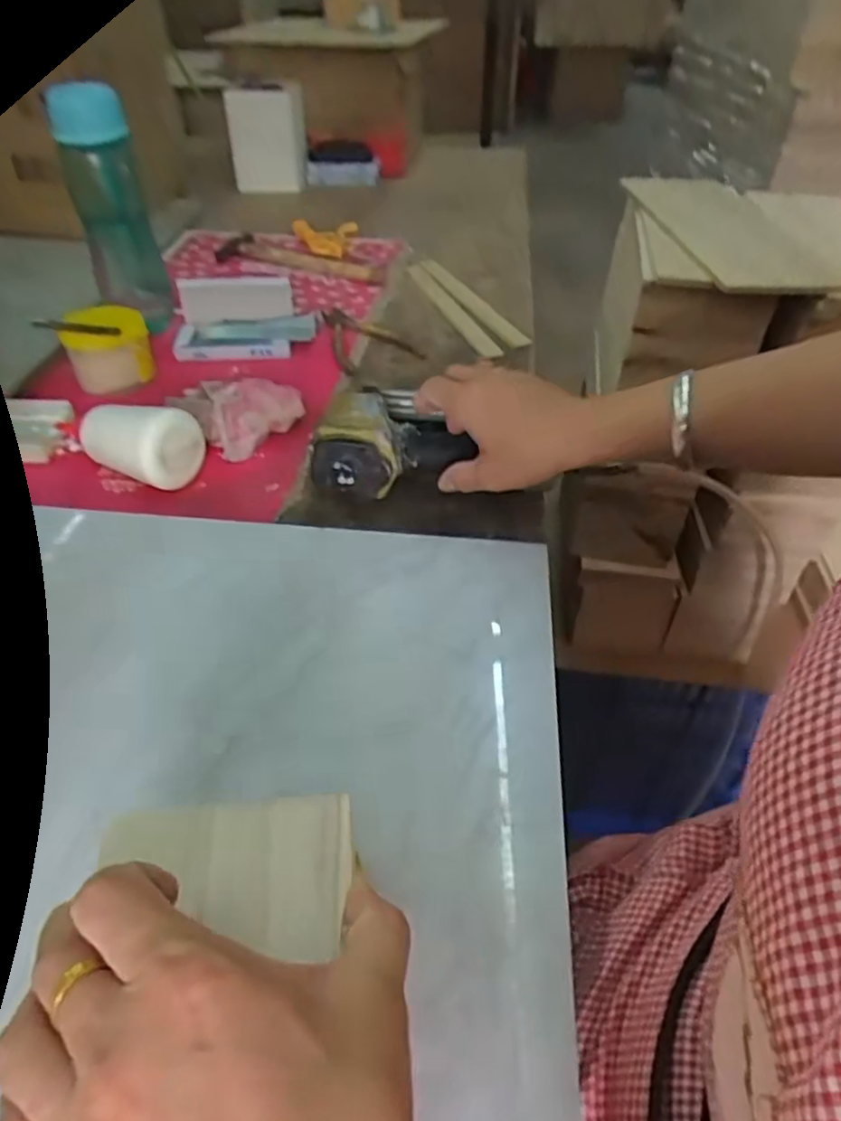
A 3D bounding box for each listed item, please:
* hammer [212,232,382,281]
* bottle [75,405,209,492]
[{"bbox_3d":[-0.175,-0.418,0.944,0.266,0.019,0.073,19,45,19],"label":"hammer"},{"bbox_3d":[-0.238,-0.104,0.573,0.099,0.055,0.057,18,45,18],"label":"bottle"}]

